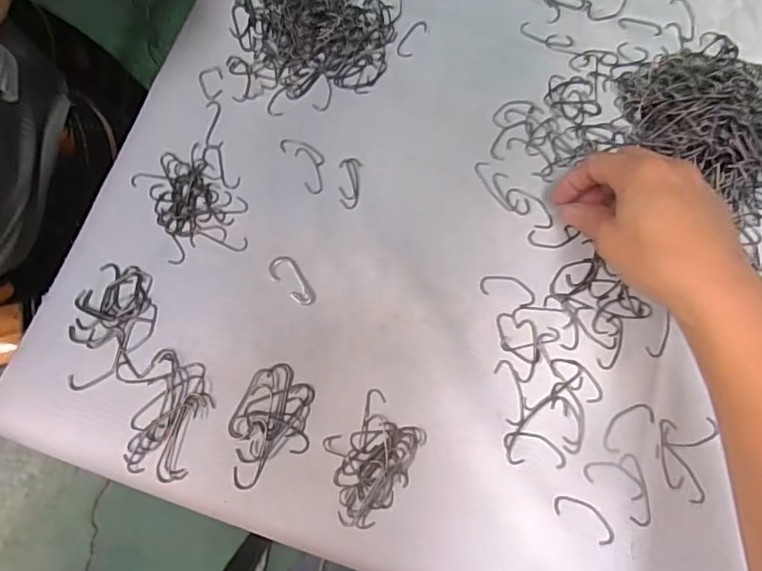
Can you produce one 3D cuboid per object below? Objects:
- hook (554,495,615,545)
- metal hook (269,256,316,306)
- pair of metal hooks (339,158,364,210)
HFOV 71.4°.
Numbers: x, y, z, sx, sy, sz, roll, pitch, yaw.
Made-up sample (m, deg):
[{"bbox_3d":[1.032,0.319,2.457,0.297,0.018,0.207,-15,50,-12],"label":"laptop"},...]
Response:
[{"bbox_3d":[0.122,0.139,0.316,0.040,0.004,0.016,34,78,7],"label":"hook"},{"bbox_3d":[-0.058,-0.003,0.345,0.017,0.004,0.039,-34,79,-9],"label":"metal hook"},{"bbox_3d":[-0.022,-0.071,0.367,0.015,0.004,0.038,8,76,1],"label":"pair of metal hooks"}]

